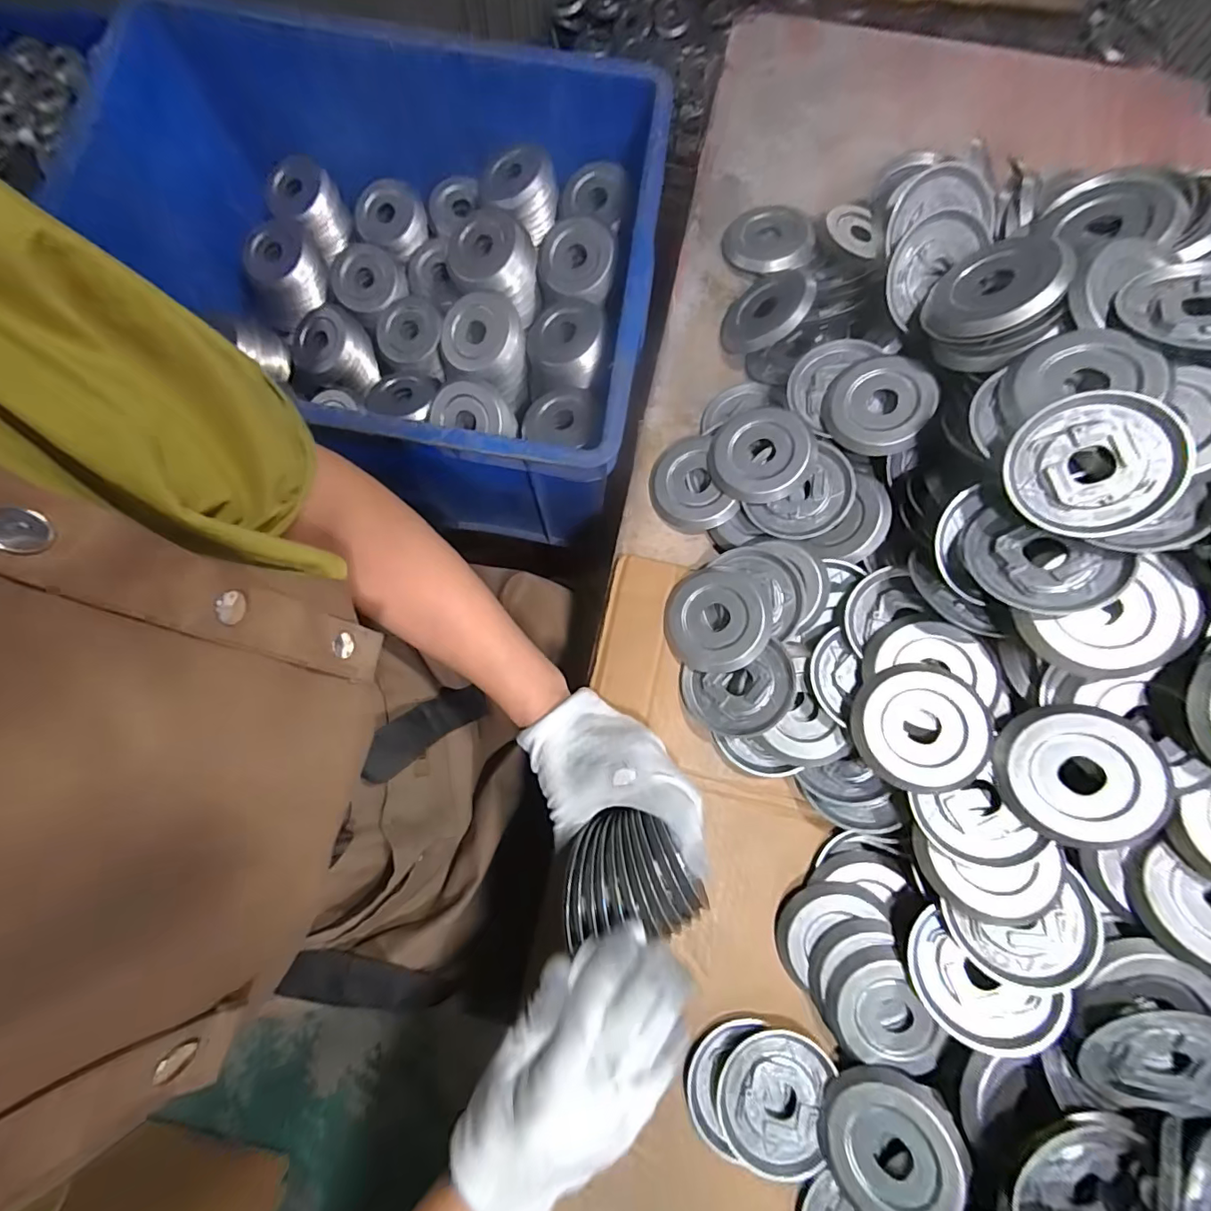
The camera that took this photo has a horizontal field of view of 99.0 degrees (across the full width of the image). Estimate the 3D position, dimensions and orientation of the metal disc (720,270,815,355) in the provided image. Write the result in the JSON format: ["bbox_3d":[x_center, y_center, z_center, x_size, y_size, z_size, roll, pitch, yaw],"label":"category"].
[{"bbox_3d":[0.147,-0.264,0.466,0.081,0.016,0.077,-21,53,30],"label":"metal disc"}]

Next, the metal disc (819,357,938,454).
[{"bbox_3d":[0.220,-0.164,0.416,0.077,0.009,0.083,-5,77,21],"label":"metal disc"}]

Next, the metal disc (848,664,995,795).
[{"bbox_3d":[0.214,0.083,0.352,0.083,0.007,0.080,-3,78,15],"label":"metal disc"}]

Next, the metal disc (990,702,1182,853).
[{"bbox_3d":[0.293,0.104,0.320,0.083,0.012,0.081,-5,80,26],"label":"metal disc"}]

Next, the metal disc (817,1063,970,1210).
[{"bbox_3d":[0.181,0.345,0.327,0.080,0.016,0.080,-9,67,22],"label":"metal disc"}]

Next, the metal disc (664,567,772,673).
[{"bbox_3d":[0.088,0.011,0.413,0.080,0.009,0.082,-4,75,17],"label":"metal disc"}]

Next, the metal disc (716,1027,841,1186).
[{"bbox_3d":[0.114,0.338,0.353,0.072,0.008,0.083,13,78,2],"label":"metal disc"}]

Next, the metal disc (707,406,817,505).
[{"bbox_3d":[0.128,-0.126,0.432,0.083,0.014,0.081,-3,78,17],"label":"metal disc"}]

